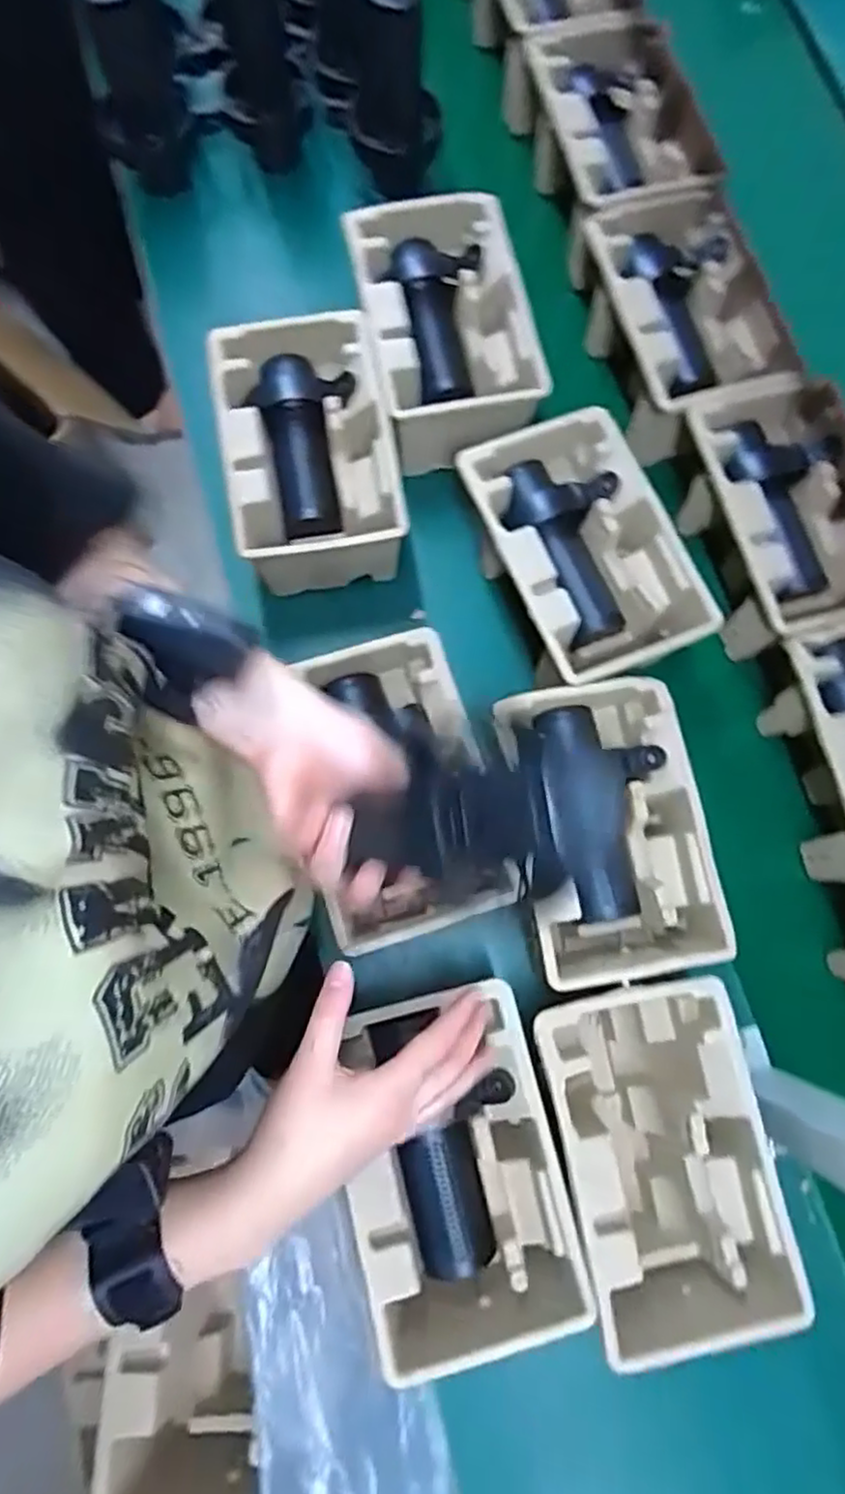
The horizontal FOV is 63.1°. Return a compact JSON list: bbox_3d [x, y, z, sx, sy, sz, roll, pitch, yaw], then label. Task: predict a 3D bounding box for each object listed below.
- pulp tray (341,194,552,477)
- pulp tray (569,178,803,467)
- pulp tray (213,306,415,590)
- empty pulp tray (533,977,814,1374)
[{"bbox_3d":[0.020,-0.388,0.662,0.149,0.097,0.235,-12,78,-4],"label":"pulp tray"},{"bbox_3d":[0.246,-0.418,0.659,0.146,0.065,0.226,-12,78,-3],"label":"pulp tray"},{"bbox_3d":[-0.104,-0.261,0.632,0.145,0.094,0.221,-11,78,-3],"label":"pulp tray"},{"bbox_3d":[0.169,0.299,0.528,0.145,0.118,0.230,-11,78,-3],"label":"empty pulp tray"}]

